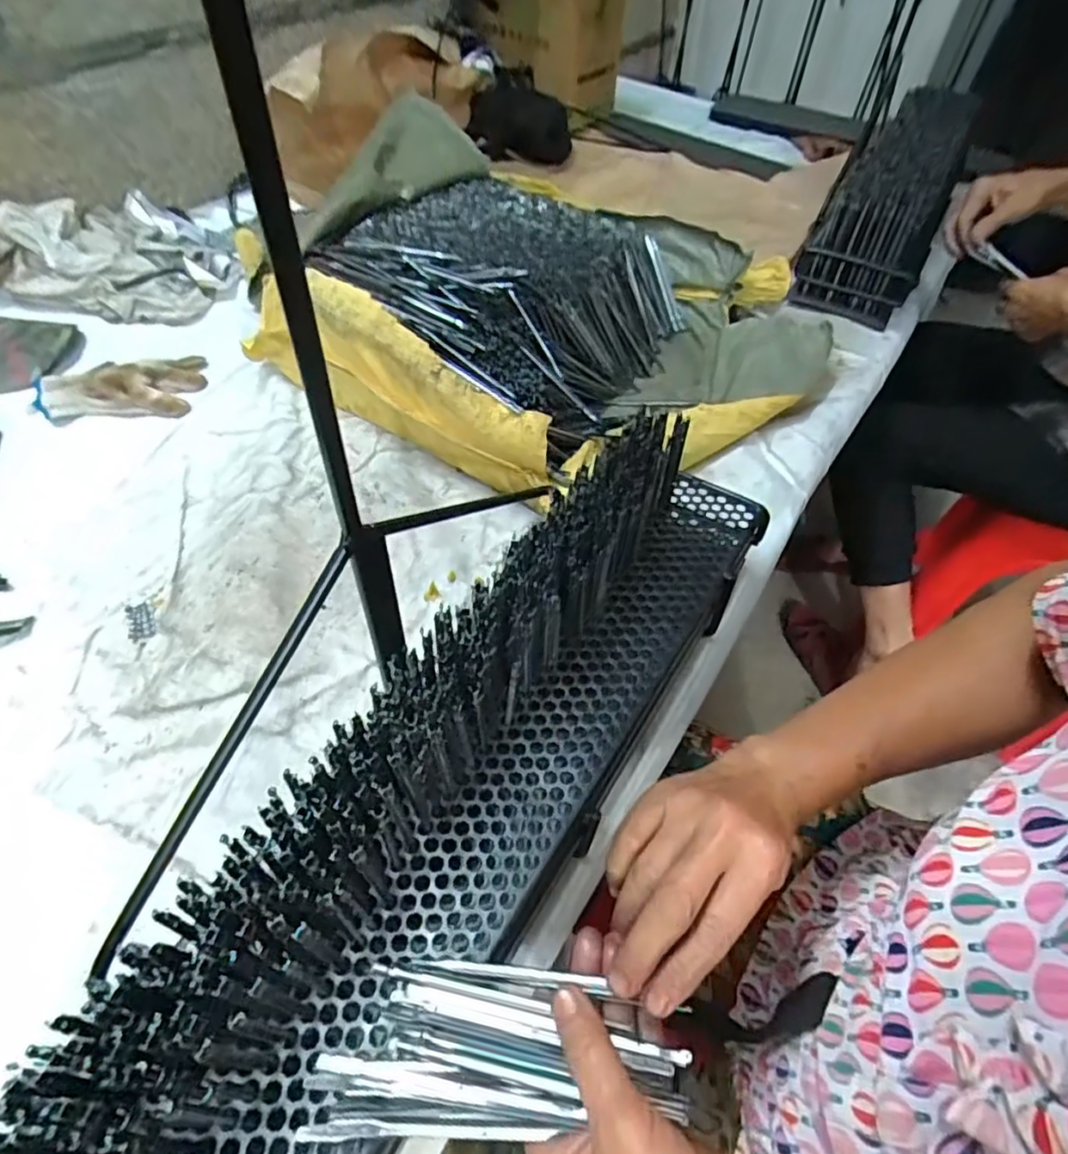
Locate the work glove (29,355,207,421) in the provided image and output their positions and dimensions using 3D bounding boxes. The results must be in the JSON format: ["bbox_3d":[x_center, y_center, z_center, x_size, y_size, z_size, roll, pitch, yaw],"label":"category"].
[{"bbox_3d":[-0.476,-0.219,0.721,0.167,0.028,0.088,-4,51,-6],"label":"work glove"}]

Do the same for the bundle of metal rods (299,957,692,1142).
[{"bbox_3d":[-0.023,0.211,0.286,0.147,0.024,0.065,1,51,-2],"label":"bundle of metal rods"}]

